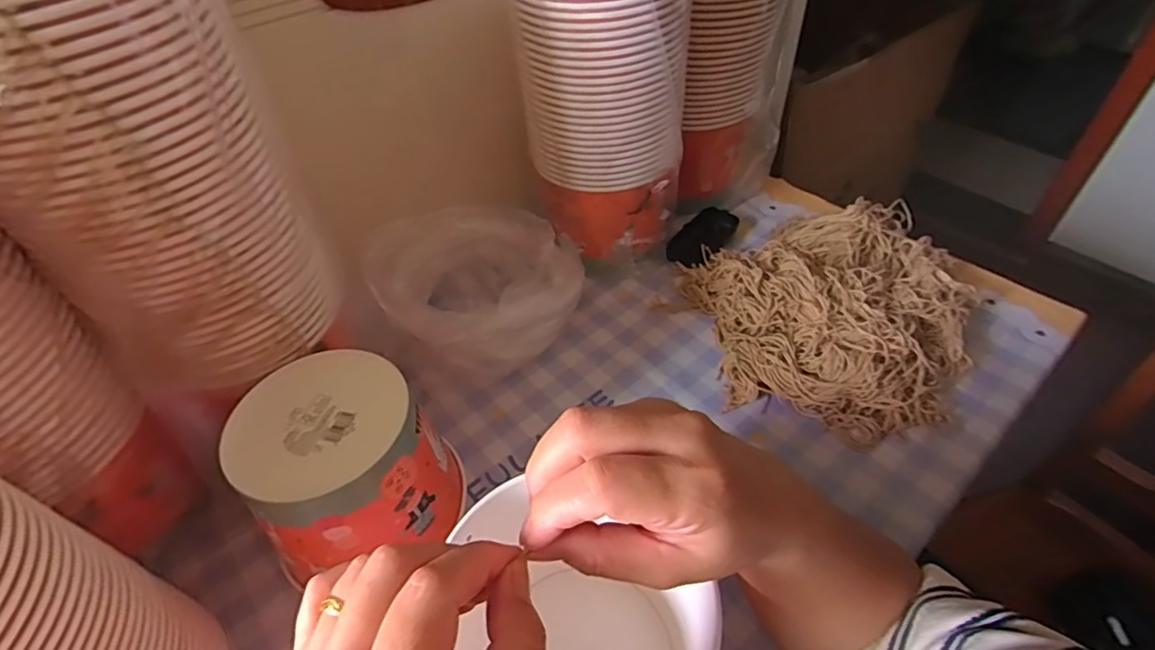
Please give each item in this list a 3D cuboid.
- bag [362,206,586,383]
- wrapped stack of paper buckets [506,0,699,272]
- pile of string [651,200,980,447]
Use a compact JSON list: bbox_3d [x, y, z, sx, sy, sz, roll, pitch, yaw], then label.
[{"bbox_3d":[-0.090,-0.042,0.602,0.216,0.126,0.175,-27,51,-19],"label":"bag"},{"bbox_3d":[0.033,-0.263,0.539,0.142,0.419,0.151,15,50,17],"label":"wrapped stack of paper buckets"},{"bbox_3d":[0.275,-0.020,0.589,0.287,0.067,0.258,-16,48,-10],"label":"pile of string"}]

